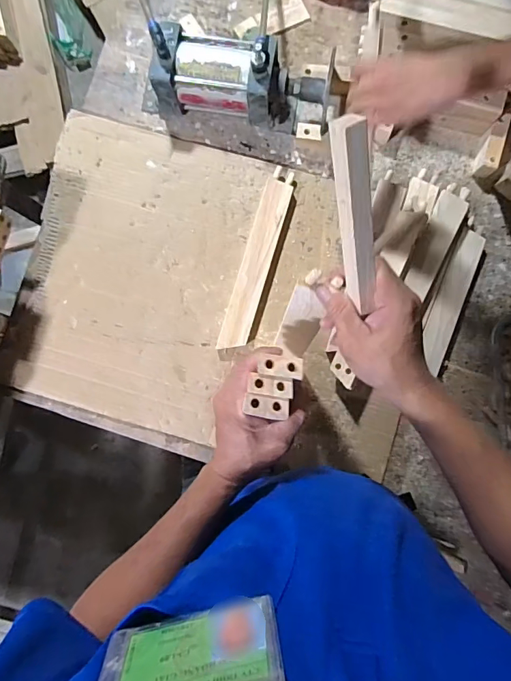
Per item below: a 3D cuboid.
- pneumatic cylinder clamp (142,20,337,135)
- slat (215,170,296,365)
[{"bbox_3d":[-0.032,-0.415,0.698,0.318,0.120,0.100,6,87,2],"label":"pneumatic cylinder clamp"},{"bbox_3d":[0.000,-0.125,0.723,0.046,0.024,0.320,16,87,2],"label":"slat"}]

